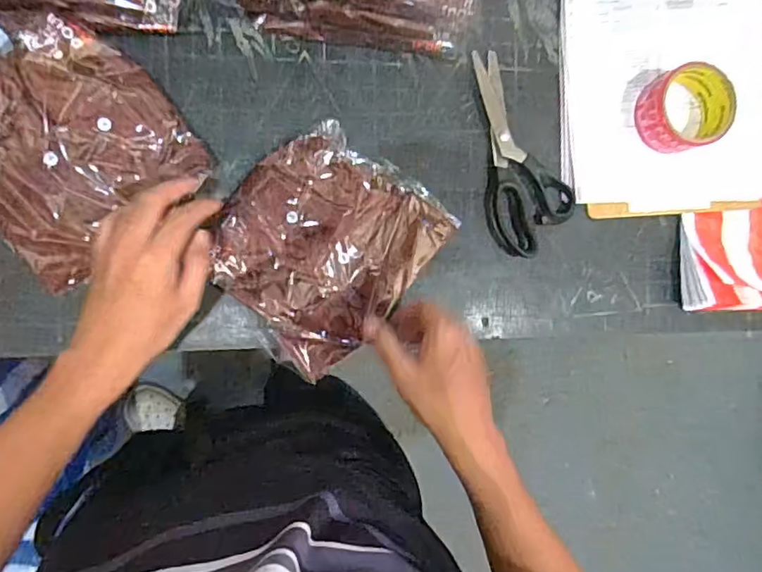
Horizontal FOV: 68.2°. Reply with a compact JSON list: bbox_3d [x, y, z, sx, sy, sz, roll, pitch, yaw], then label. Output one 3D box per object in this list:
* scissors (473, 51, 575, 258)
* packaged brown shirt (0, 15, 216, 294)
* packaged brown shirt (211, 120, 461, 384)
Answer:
[{"bbox_3d":[0.158,-0.143,0.616,0.096,0.012,0.215,-6,92,-7],"label":"scissors"},{"bbox_3d":[-0.294,-0.131,0.521,0.196,0.039,0.206,-39,96,-5],"label":"packaged brown shirt"},{"bbox_3d":[-0.054,-0.045,0.564,0.217,0.046,0.190,-44,96,-4],"label":"packaged brown shirt"}]

